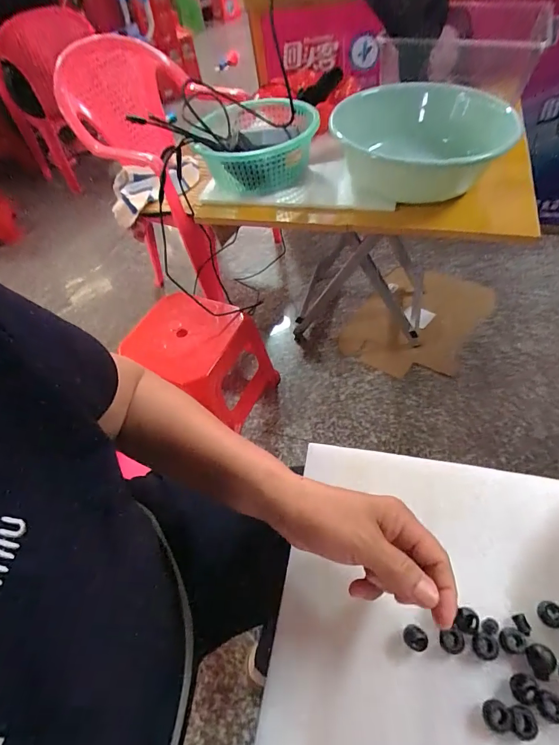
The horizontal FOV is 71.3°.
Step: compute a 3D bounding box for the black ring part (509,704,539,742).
[{"bbox_3d":[0.165,0.236,0.262,0.015,0.007,0.018,4,53,12],"label":"black ring part"}]

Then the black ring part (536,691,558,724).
[{"bbox_3d":[0.187,0.230,0.267,0.018,0.005,0.016,11,55,17],"label":"black ring part"}]

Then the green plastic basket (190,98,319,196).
[{"bbox_3d":[-0.041,-0.449,0.766,0.223,0.112,0.283,3,53,11],"label":"green plastic basket"}]

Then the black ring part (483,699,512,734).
[{"bbox_3d":[0.149,0.235,0.267,0.018,0.007,0.017,-4,52,6],"label":"black ring part"}]

